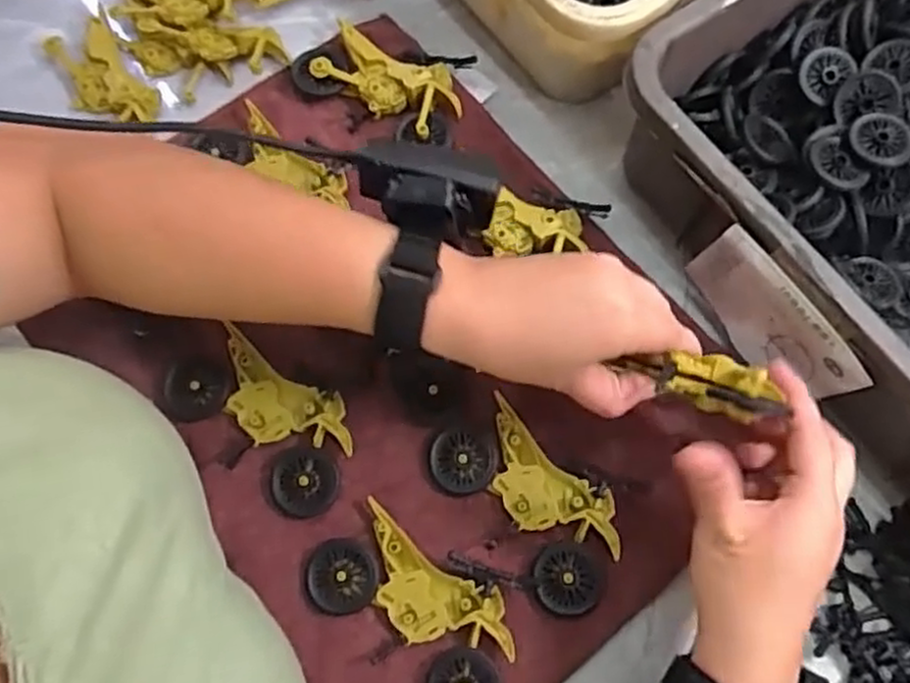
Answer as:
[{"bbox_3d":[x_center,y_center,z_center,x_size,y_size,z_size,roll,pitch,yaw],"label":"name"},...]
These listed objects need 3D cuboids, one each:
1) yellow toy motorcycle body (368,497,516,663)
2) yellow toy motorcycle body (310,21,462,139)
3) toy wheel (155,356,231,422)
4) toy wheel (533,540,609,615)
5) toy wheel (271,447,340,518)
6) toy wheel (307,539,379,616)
[{"bbox_3d":[-0.014,0.135,0.400,0.101,0.012,0.045,33,75,11],"label":"yellow toy motorcycle body"},{"bbox_3d":[-0.044,-0.170,0.493,0.097,0.018,0.045,29,75,10],"label":"yellow toy motorcycle body"},{"bbox_3d":[-0.149,0.028,0.428,0.040,0.006,0.035,-10,72,-2],"label":"toy wheel"},{"bbox_3d":[0.061,0.127,0.401,0.038,0.016,0.036,0,72,1],"label":"toy wheel"},{"bbox_3d":[-0.083,0.077,0.414,0.038,0.006,0.036,0,72,1],"label":"toy wheel"},{"bbox_3d":[-0.060,0.125,0.400,0.037,0.004,0.037,0,72,1],"label":"toy wheel"}]

